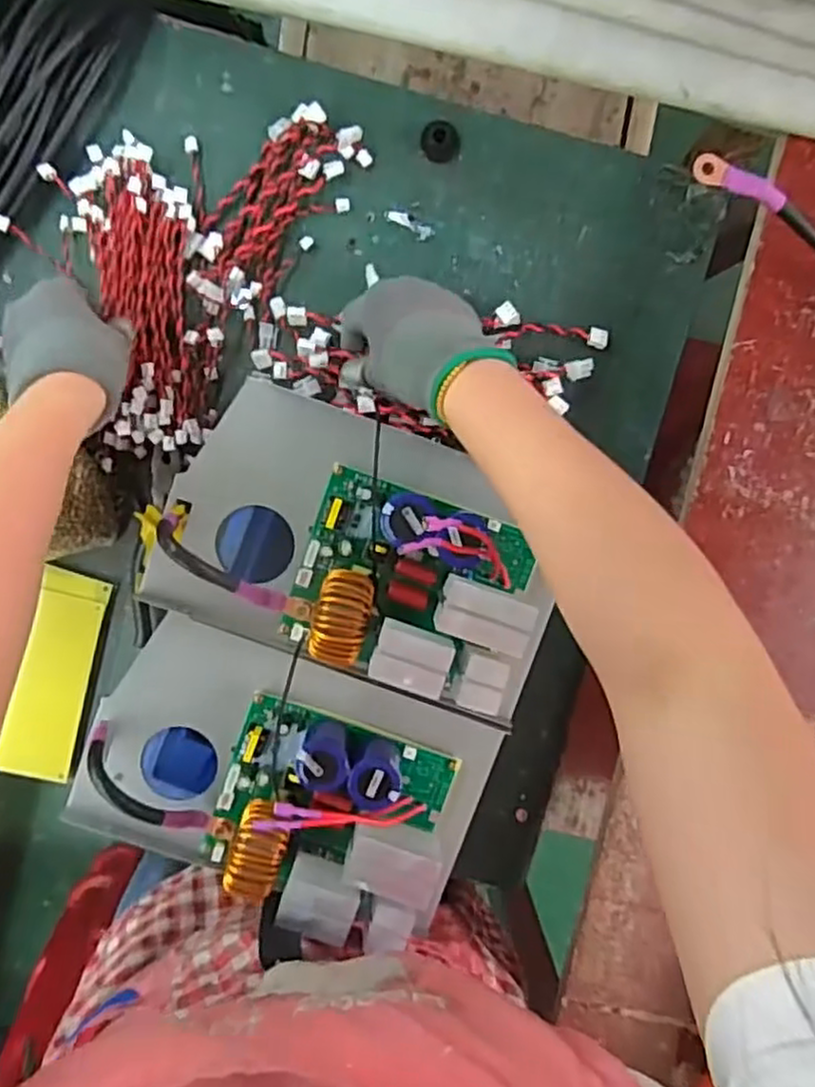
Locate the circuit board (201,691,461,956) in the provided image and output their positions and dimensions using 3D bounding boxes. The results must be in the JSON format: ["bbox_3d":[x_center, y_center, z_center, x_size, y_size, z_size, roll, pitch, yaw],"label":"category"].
[{"bbox_3d":[-0.054,0.188,0.466,0.151,0.071,0.123,19,96,-3],"label":"circuit board"}]

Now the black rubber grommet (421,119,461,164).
[{"bbox_3d":[0.025,-0.306,0.536,0.030,0.015,0.030,2,96,-1],"label":"black rubber grommet"}]

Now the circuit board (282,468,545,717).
[{"bbox_3d":[0.002,0.031,0.452,0.148,0.071,0.122,19,96,-3],"label":"circuit board"}]

